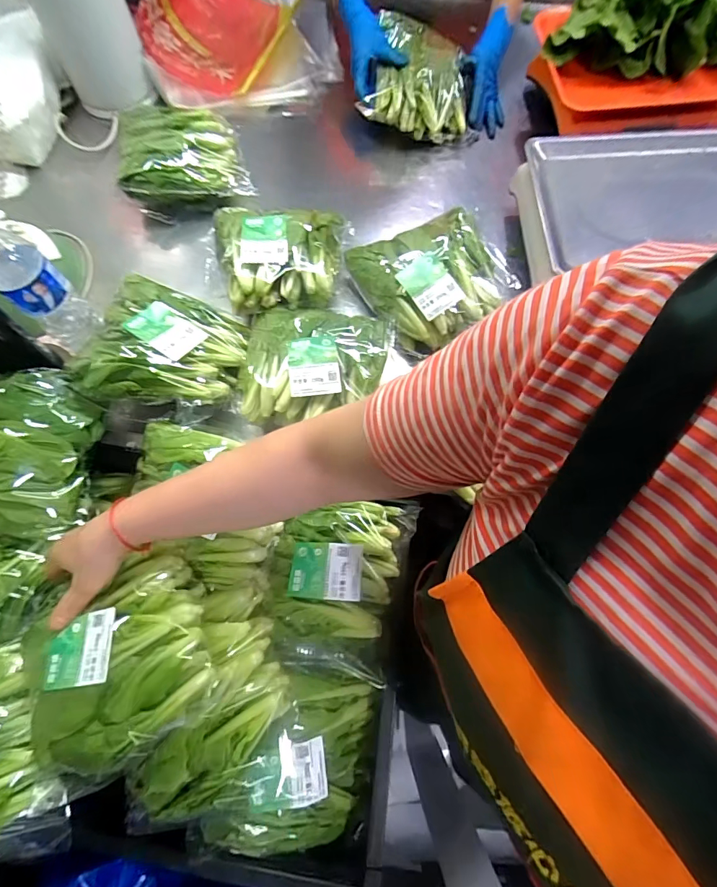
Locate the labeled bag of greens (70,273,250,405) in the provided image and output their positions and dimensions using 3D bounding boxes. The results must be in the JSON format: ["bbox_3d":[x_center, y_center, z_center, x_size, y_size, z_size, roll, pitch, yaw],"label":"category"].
[{"bbox_3d":[-0.240,-0.130,0.544,0.177,0.055,0.185,16,58,-23],"label":"labeled bag of greens"}]

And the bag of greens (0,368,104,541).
[{"bbox_3d":[-0.391,0.003,0.473,0.151,0.075,0.177,6,70,4],"label":"bag of greens"}]

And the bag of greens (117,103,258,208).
[{"bbox_3d":[-0.284,-0.466,0.679,0.186,0.068,0.161,-15,70,-4],"label":"bag of greens"}]

